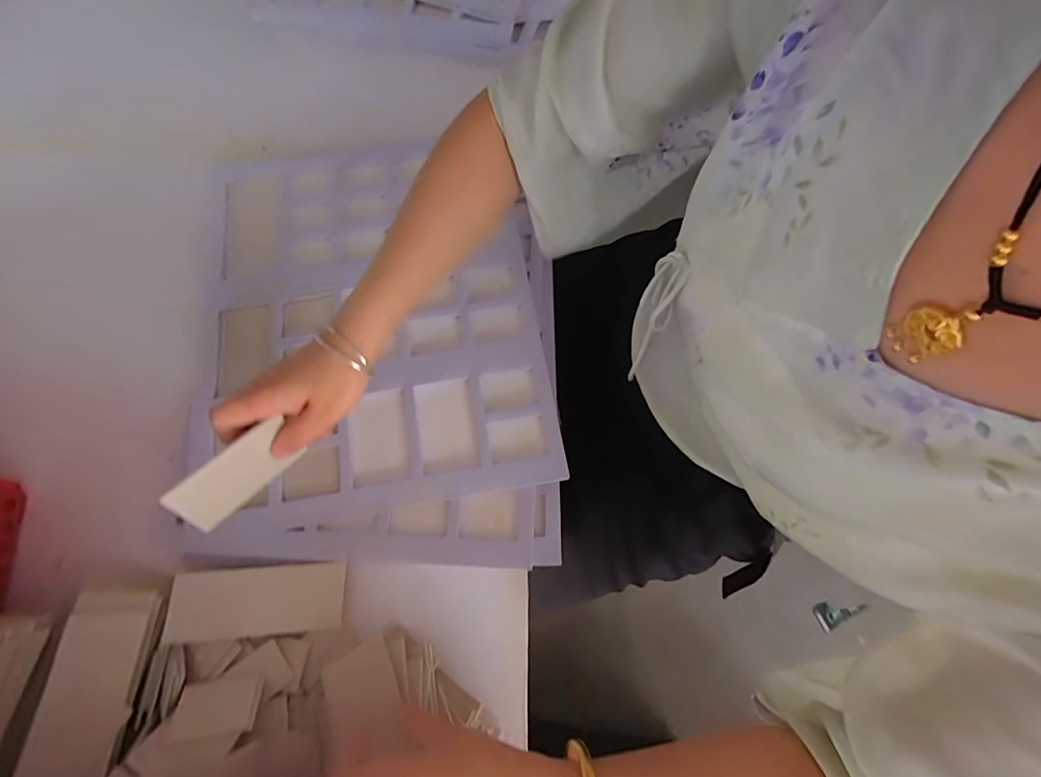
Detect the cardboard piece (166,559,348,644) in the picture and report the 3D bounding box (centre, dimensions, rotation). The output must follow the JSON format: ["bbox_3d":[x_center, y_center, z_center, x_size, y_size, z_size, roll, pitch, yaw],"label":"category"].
[{"bbox_3d":[-0.227,0.184,0.388,0.135,0.006,0.056,0,72,-12],"label":"cardboard piece"}]

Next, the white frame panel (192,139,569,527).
[{"bbox_3d":[-0.159,-0.093,0.469,0.338,0.015,0.426,-8,71,-4],"label":"white frame panel"}]

